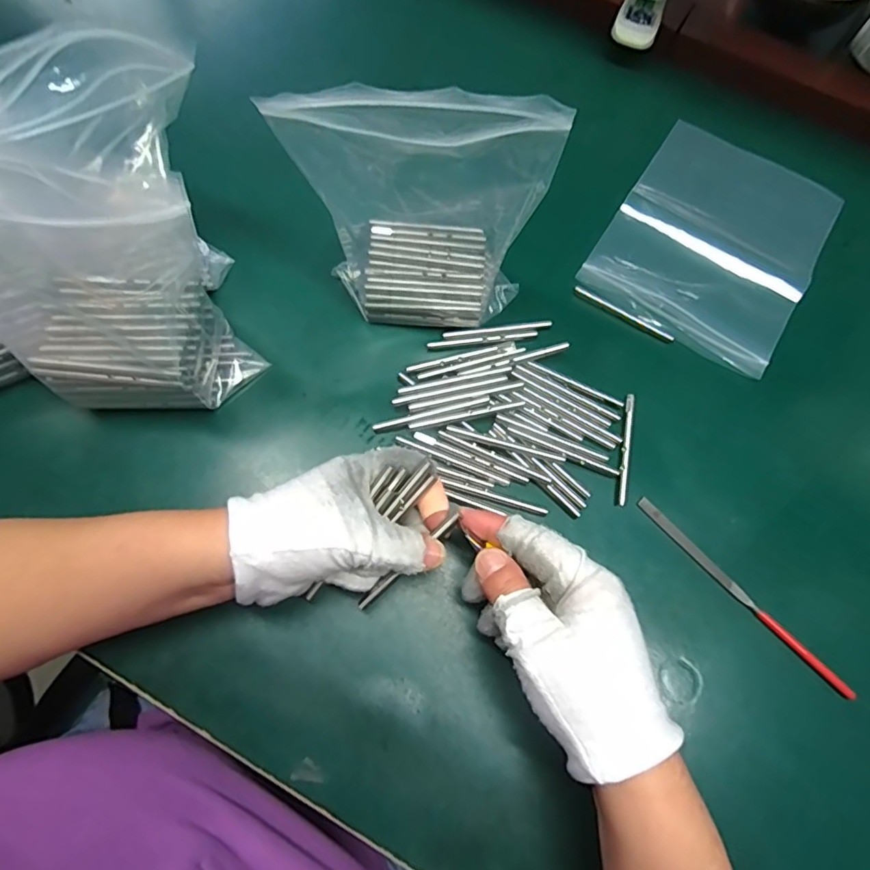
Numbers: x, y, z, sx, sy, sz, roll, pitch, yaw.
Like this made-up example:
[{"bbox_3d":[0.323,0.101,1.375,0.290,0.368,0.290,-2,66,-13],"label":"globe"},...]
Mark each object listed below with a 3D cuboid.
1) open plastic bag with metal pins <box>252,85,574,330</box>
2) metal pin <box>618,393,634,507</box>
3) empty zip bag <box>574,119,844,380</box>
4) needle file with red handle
[{"bbox_3d":[-0.011,-0.132,0.309,0.142,0.149,0.072,7,72,-1],"label":"open plastic bag with metal pins"},{"bbox_3d":[0.127,0.008,0.348,0.005,0.004,0.077,11,73,1],"label":"metal pin"},{"bbox_3d":[0.223,-0.159,0.410,0.149,0.004,0.206,32,73,7],"label":"empty zip bag"},{"bbox_3d":[0.189,0.098,0.322,0.008,0.007,0.157,-42,79,-15],"label":"needle file with red handle"}]

